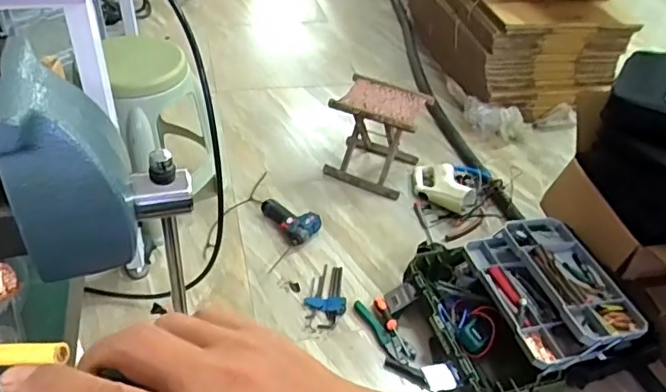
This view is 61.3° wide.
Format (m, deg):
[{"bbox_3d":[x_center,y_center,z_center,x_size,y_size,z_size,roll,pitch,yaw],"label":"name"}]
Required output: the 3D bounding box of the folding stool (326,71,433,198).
[{"bbox_3d":[0.136,-0.199,1.868,0.283,0.284,0.270,20,43,16],"label":"folding stool"}]

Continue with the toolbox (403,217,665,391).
[{"bbox_3d":[0.452,0.257,1.417,0.473,0.181,0.488,-10,43,-17],"label":"toolbox"}]

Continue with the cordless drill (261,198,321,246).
[{"bbox_3d":[-0.122,0.070,1.692,0.103,0.078,0.189,-24,49,-30],"label":"cordless drill"}]

